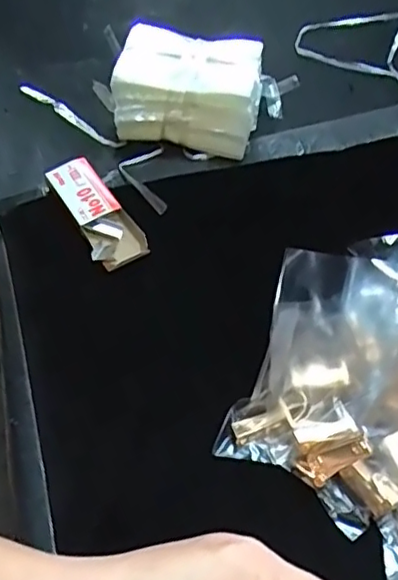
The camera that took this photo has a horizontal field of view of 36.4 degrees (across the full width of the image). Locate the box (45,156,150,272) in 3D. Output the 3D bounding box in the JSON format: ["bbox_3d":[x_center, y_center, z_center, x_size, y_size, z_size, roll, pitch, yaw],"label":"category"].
[{"bbox_3d":[-0.064,-0.048,0.382,0.033,0.013,0.084,-24,60,-16],"label":"box"}]

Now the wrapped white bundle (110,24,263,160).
[{"bbox_3d":[-0.006,-0.138,0.420,0.097,0.049,0.072,9,56,5],"label":"wrapped white bundle"}]

